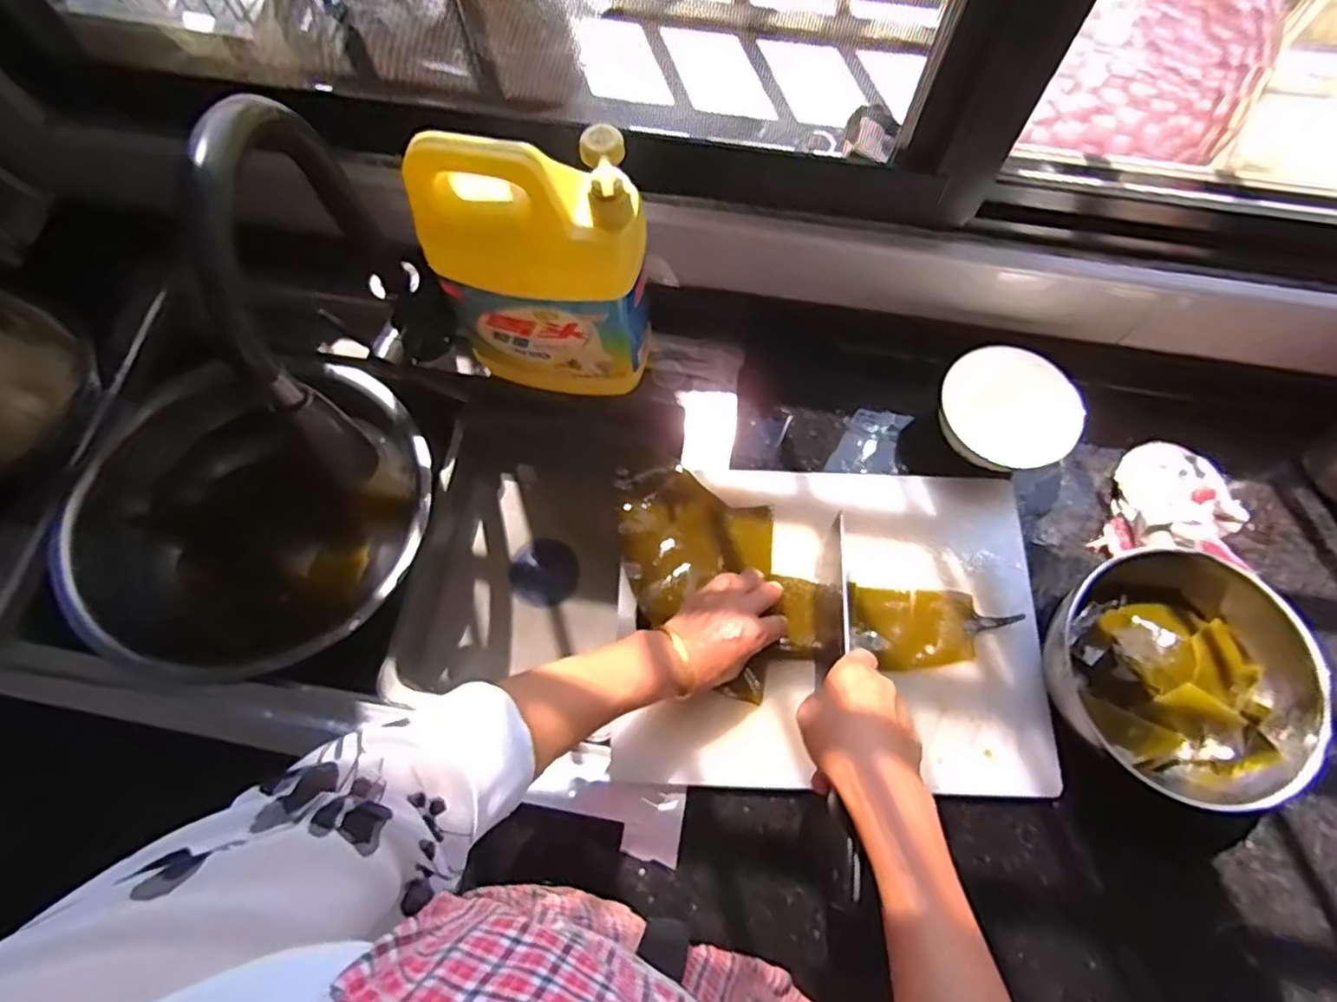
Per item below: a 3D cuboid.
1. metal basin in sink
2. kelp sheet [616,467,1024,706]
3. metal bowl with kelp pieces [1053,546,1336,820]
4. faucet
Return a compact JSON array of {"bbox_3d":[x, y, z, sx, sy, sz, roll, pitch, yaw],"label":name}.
[{"bbox_3d":[-0.437,0.020,0.711,0.356,0.104,0.329,0,71,0],"label":"metal basin in sink"},{"bbox_3d":[0.103,0.100,0.606,0.356,0.022,0.166,24,73,10],"label":"kelp sheet"},{"bbox_3d":[0.442,0.139,0.571,0.198,0.081,0.218,41,76,13],"label":"metal bowl with kelp pieces"},{"bbox_3d":[-0.271,-0.162,0.539,0.051,0.329,0.230,3,71,1],"label":"faucet"}]

